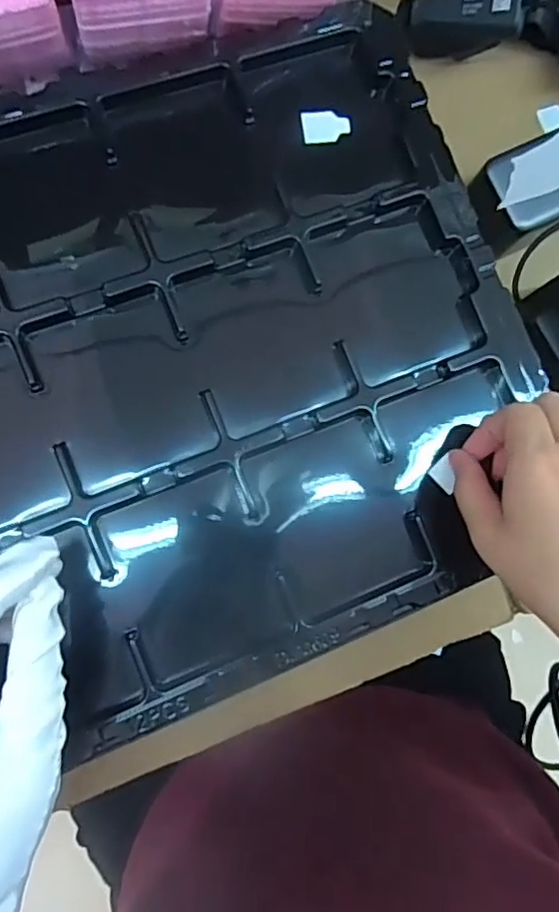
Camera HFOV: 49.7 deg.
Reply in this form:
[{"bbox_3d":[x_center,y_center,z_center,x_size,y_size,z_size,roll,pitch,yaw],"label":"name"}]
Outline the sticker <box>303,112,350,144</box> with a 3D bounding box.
[{"bbox_3d":[0.028,-0.195,0.358,0.029,0.004,0.018,-7,93,-7],"label":"sticker"}]

